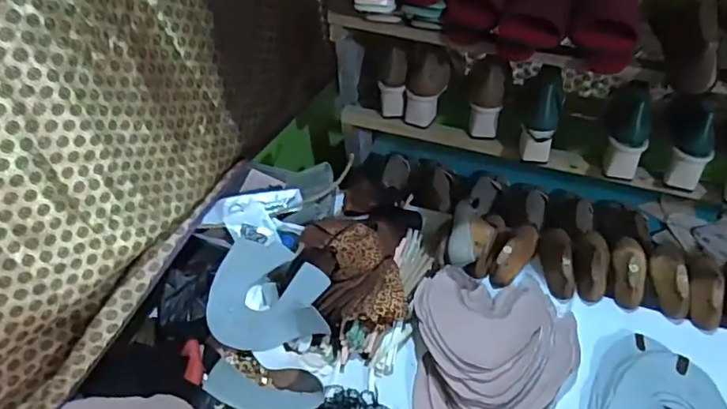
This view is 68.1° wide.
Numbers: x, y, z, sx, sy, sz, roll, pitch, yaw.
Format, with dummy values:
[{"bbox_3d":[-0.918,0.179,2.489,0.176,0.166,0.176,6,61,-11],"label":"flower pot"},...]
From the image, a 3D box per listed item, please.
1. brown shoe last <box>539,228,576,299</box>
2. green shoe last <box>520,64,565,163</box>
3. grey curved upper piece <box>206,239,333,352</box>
[{"bbox_3d":[0.315,0.083,0.868,0.050,0.047,0.133,3,44,8],"label":"brown shoe last"},{"bbox_3d":[0.286,-0.147,0.867,0.057,0.146,0.064,8,45,13],"label":"green shoe last"},{"bbox_3d":[-0.143,0.129,0.831,0.171,0.068,0.179,-8,44,-3],"label":"grey curved upper piece"}]

